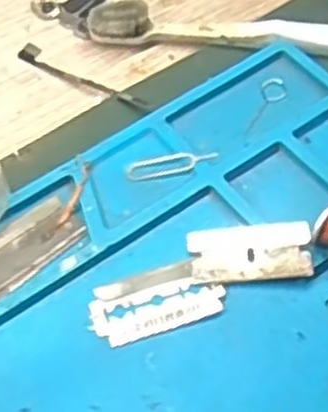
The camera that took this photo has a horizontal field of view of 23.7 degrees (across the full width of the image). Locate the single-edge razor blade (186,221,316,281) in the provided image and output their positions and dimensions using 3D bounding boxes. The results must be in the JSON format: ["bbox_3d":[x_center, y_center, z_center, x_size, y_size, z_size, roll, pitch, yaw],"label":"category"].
[{"bbox_3d":[0.029,0.015,0.260,0.040,0.004,0.020,-5,55,6],"label":"single-edge razor blade"}]

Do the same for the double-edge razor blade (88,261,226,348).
[{"bbox_3d":[-0.003,0.030,0.251,0.042,0.004,0.021,-16,55,-9],"label":"double-edge razor blade"}]

